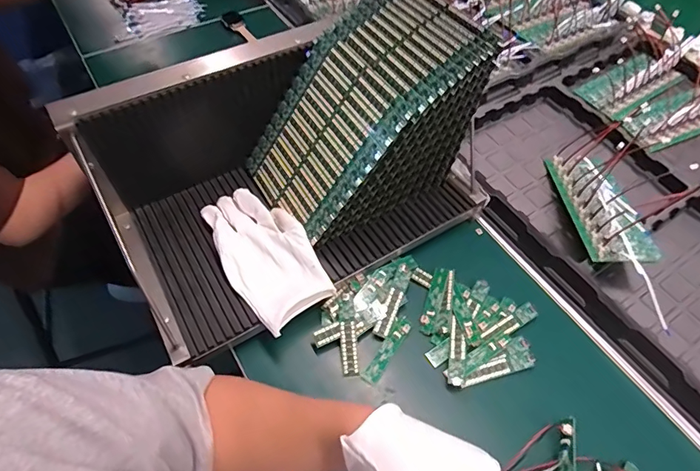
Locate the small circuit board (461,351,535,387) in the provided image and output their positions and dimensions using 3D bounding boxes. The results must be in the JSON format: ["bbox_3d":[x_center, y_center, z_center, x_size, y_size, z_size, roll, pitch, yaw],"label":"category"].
[{"bbox_3d":[0.155,0.141,0.471,0.087,0.010,0.016,-13,63,-9],"label":"small circuit board"}]

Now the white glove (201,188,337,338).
[{"bbox_3d":[-0.096,0.015,0.499,0.091,0.022,0.176,-23,60,-19],"label":"white glove"}]

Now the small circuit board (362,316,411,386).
[{"bbox_3d":[0.042,0.123,0.484,0.017,0.008,0.084,36,63,9],"label":"small circuit board"}]

